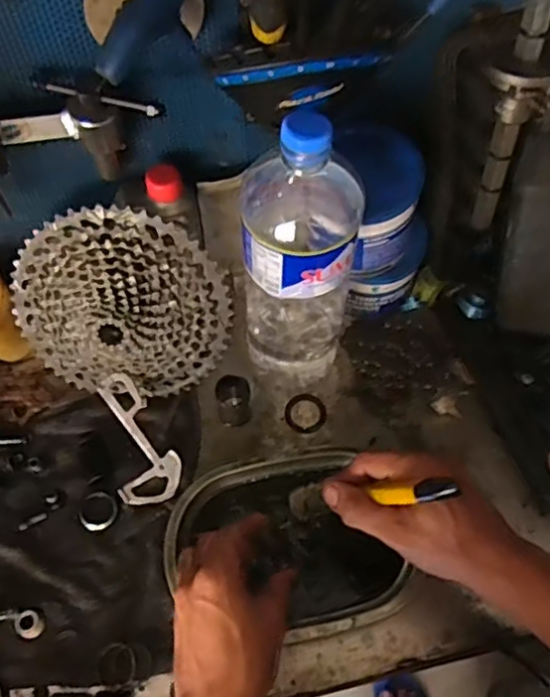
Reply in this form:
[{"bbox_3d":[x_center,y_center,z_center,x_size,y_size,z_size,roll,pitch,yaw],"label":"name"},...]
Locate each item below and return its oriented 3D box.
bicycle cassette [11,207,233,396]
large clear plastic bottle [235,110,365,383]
[{"bbox_3d":[-0.141,-0.028,0.570,0.196,0.186,0.046,2,31,0],"label":"bicycle cassette"},{"bbox_3d":[0.020,-0.069,0.528,0.088,0.309,0.100,9,63,5],"label":"large clear plastic bottle"}]

